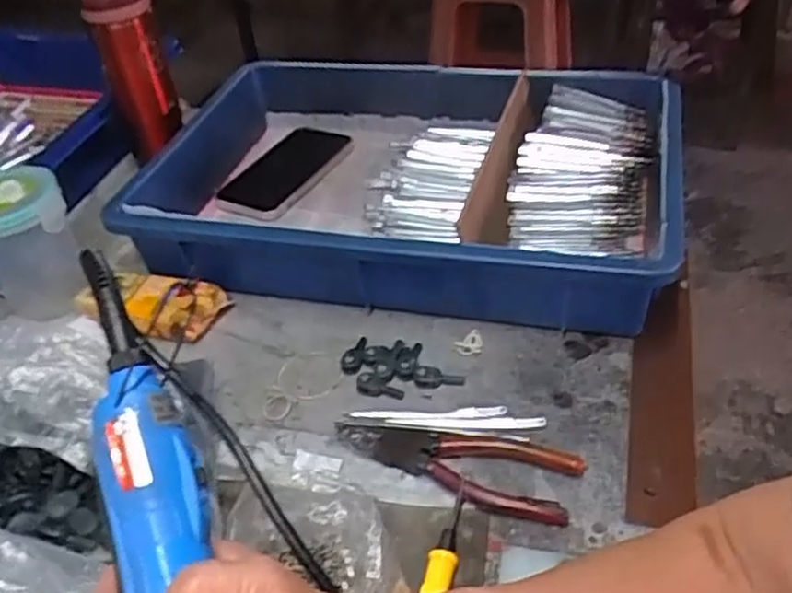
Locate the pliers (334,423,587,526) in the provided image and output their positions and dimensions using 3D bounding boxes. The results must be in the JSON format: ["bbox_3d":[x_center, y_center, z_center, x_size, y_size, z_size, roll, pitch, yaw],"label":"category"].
[{"bbox_3d":[0.035,0.099,0.453,0.151,0.007,0.050,14,44,23],"label":"pliers"}]

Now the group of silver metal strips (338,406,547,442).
[{"bbox_3d":[0.030,0.082,0.485,0.131,0.006,0.024,3,41,12],"label":"group of silver metal strips"}]

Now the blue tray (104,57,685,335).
[{"bbox_3d":[-0.001,-0.103,0.649,0.465,0.099,0.287,7,41,15],"label":"blue tray"}]

